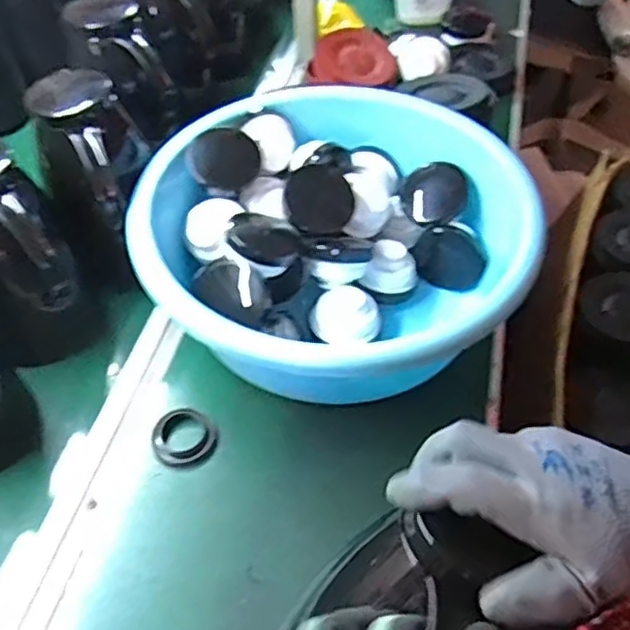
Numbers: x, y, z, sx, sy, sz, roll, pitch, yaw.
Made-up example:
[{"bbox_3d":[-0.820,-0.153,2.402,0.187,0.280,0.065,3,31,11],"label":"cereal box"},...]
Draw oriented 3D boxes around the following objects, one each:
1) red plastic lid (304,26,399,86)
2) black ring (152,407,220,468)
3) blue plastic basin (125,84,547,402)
[{"bbox_3d":[0.051,-0.369,0.972,0.119,0.028,0.112,-3,63,5],"label":"red plastic lid"},{"bbox_3d":[-0.122,0.113,0.622,0.056,0.009,0.059,-1,49,1],"label":"black ring"},{"bbox_3d":[0.024,-0.072,0.690,0.368,0.141,0.349,-1,49,1],"label":"blue plastic basin"}]

